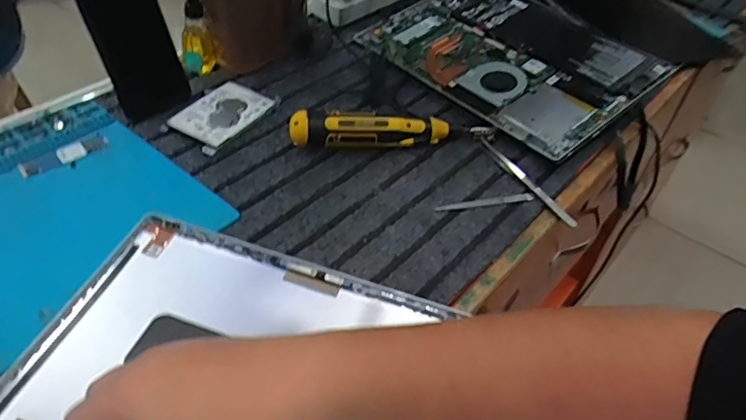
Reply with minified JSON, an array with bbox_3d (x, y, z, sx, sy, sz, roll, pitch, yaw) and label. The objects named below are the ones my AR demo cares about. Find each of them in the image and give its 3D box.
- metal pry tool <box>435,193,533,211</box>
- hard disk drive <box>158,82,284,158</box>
[{"bbox_3d":[0.107,-0.006,0.526,0.097,0.007,0.010,-4,46,-9],"label":"metal pry tool"},{"bbox_3d":[-0.157,-0.099,0.572,0.071,0.012,0.105,25,48,19],"label":"hard disk drive"}]

